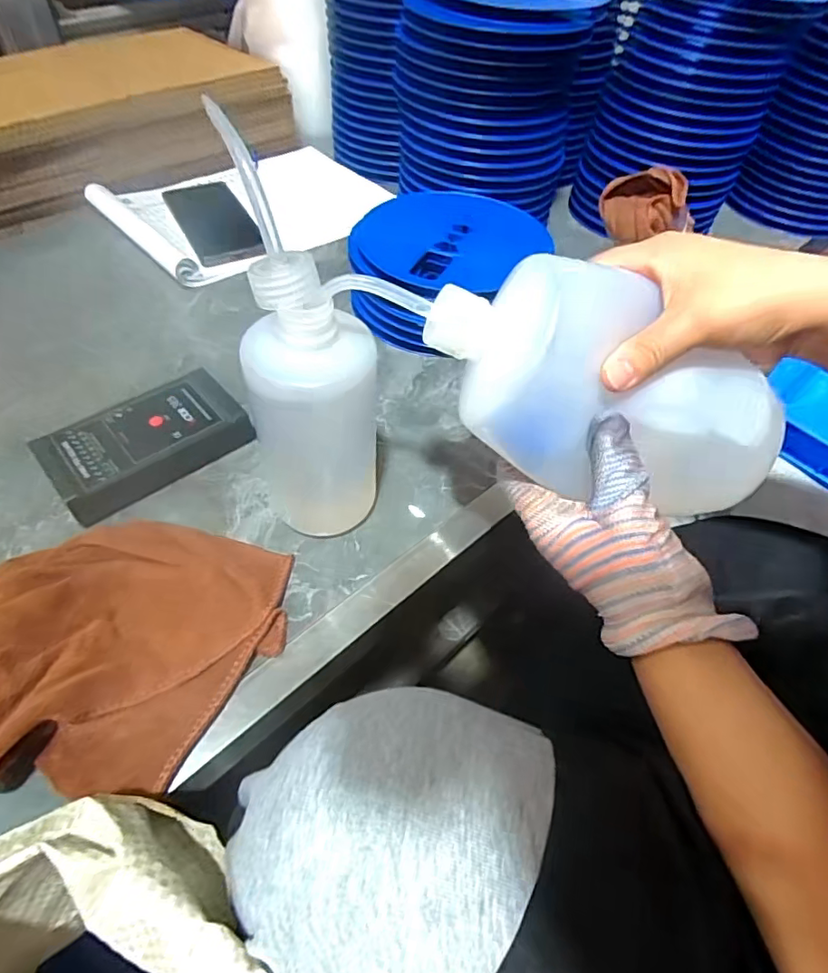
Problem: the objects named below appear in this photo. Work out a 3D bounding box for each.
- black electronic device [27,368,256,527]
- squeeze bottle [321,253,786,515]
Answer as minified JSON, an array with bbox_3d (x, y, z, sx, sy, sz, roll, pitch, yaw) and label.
[{"bbox_3d":[-0.189,-0.030,0.397,0.127,0.031,0.073,-32,61,-26],"label":"black electronic device"},{"bbox_3d":[0.077,-0.059,0.288,0.234,0.073,0.084,21,51,-9],"label":"squeeze bottle"}]

